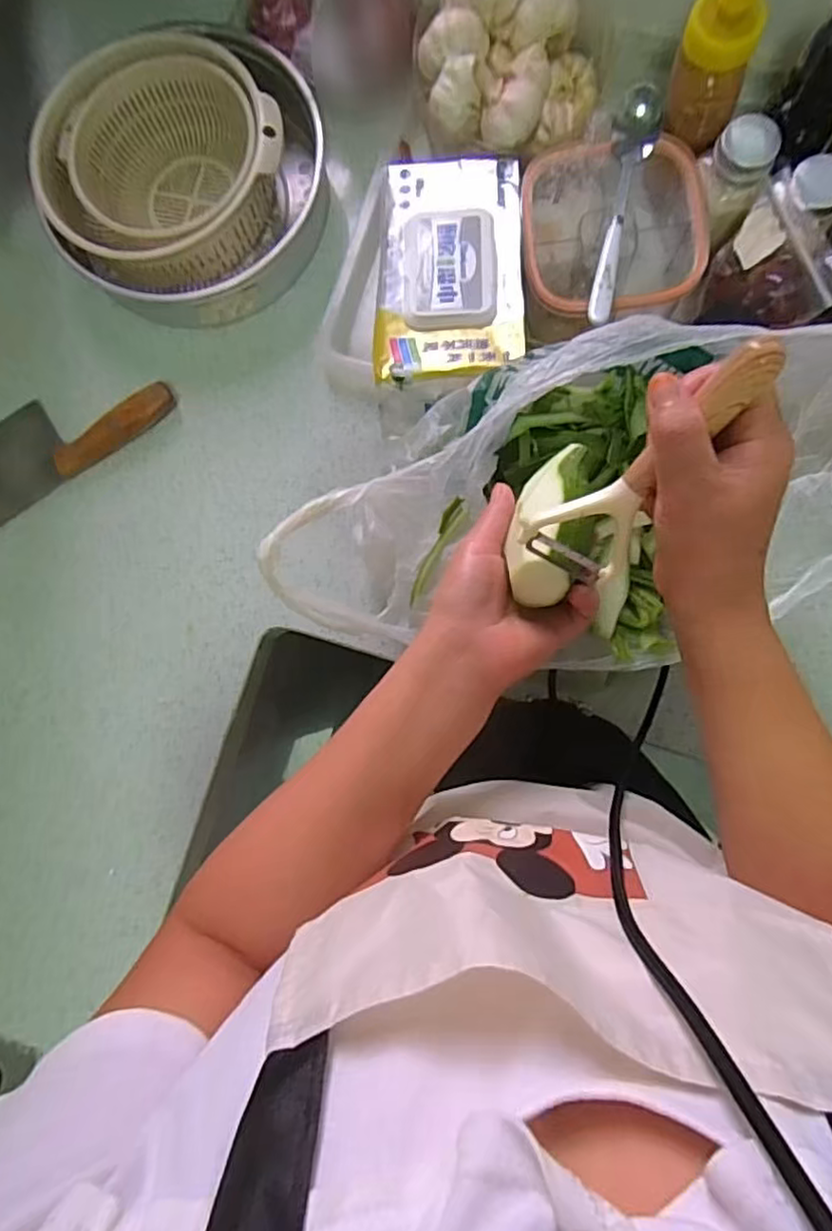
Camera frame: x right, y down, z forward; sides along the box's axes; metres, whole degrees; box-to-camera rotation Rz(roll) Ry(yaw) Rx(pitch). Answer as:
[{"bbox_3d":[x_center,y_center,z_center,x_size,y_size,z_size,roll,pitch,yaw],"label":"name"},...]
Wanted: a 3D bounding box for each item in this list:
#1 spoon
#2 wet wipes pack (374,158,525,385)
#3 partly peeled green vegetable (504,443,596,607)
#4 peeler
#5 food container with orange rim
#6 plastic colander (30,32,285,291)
[{"bbox_3d":[0.152,-0.301,0.489,0.032,0.033,0.174,12,85,6],"label":"spoon"},{"bbox_3d":[0.027,-0.280,0.516,0.112,0.047,0.205,1,86,5],"label":"wet wipes pack"},{"bbox_3d":[0.082,-0.061,0.376,0.041,0.034,0.106,15,64,6],"label":"partly peeled green vegetable"},{"bbox_3d":[0.112,-0.069,0.311,0.050,0.036,0.140,46,127,7],"label":"peeler"},{"bbox_3d":[0.156,-0.307,0.542,0.141,0.089,0.138,-11,85,4],"label":"food container with orange rim"},{"bbox_3d":[-0.225,-0.395,0.581,0.210,0.073,0.183,-41,83,1],"label":"plastic colander"}]

